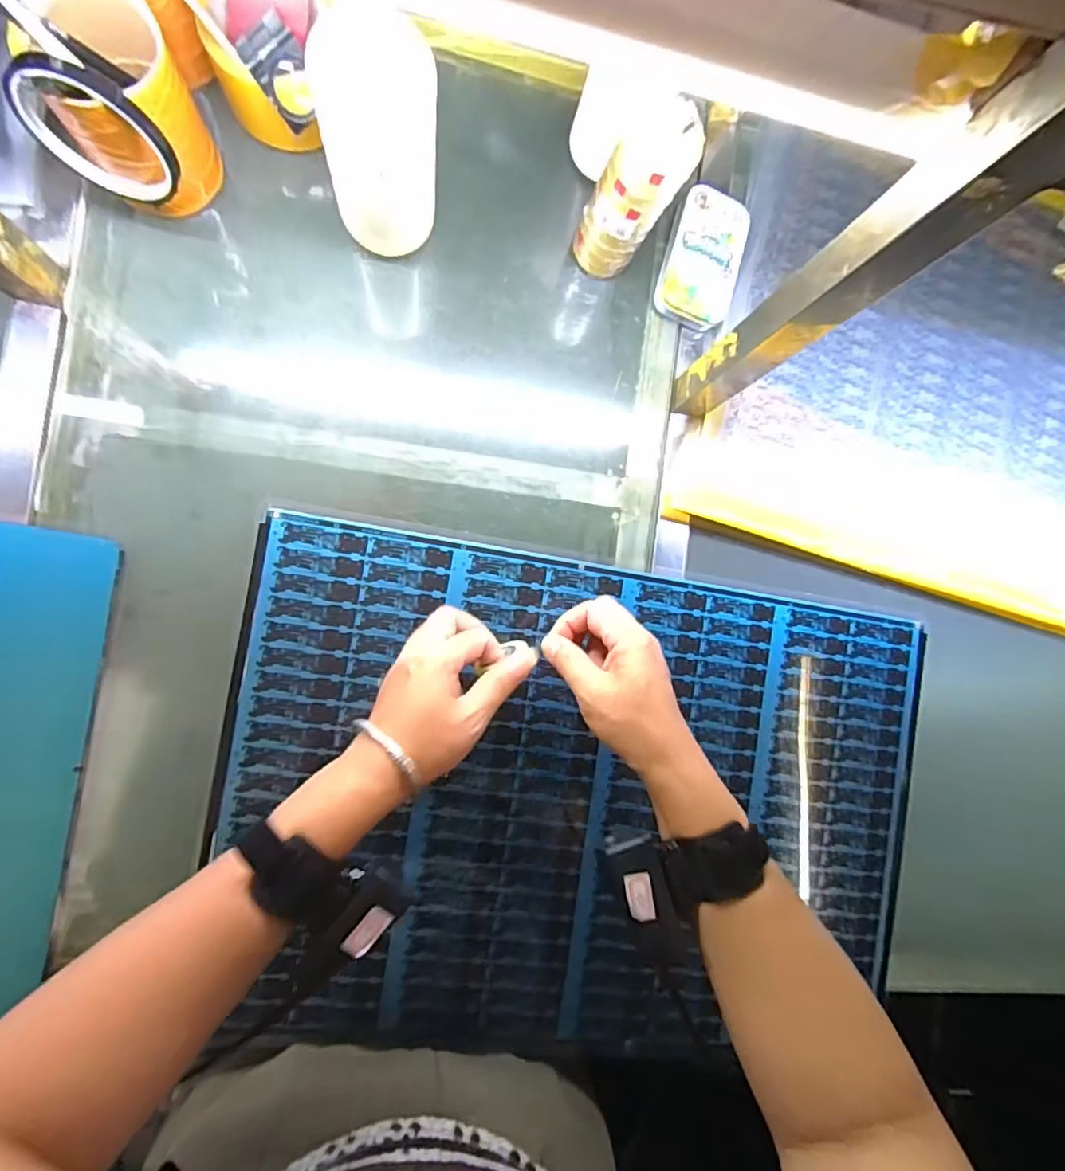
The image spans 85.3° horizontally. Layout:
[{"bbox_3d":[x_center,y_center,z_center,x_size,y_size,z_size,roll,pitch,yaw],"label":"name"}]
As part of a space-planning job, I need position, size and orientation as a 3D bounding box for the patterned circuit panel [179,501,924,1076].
[{"bbox_3d":[0.053,0.187,0.486,0.585,0.013,0.401,9,88,-9],"label":"patterned circuit panel"}]

